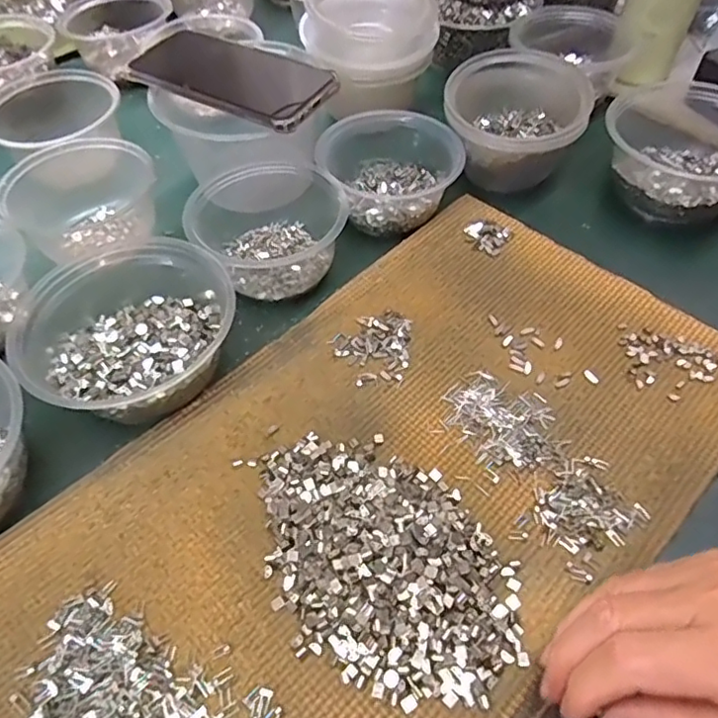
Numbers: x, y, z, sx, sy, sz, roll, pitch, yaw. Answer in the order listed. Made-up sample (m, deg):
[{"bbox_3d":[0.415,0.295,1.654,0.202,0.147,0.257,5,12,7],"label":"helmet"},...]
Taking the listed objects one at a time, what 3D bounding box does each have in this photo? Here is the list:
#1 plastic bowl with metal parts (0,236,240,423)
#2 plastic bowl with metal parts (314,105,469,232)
[{"bbox_3d":[-0.152,-0.017,0.387,0.132,0.051,0.132,0,54,0],"label":"plastic bowl with metal parts"},{"bbox_3d":[0.025,-0.158,0.485,0.112,0.053,0.103,0,54,0],"label":"plastic bowl with metal parts"}]

